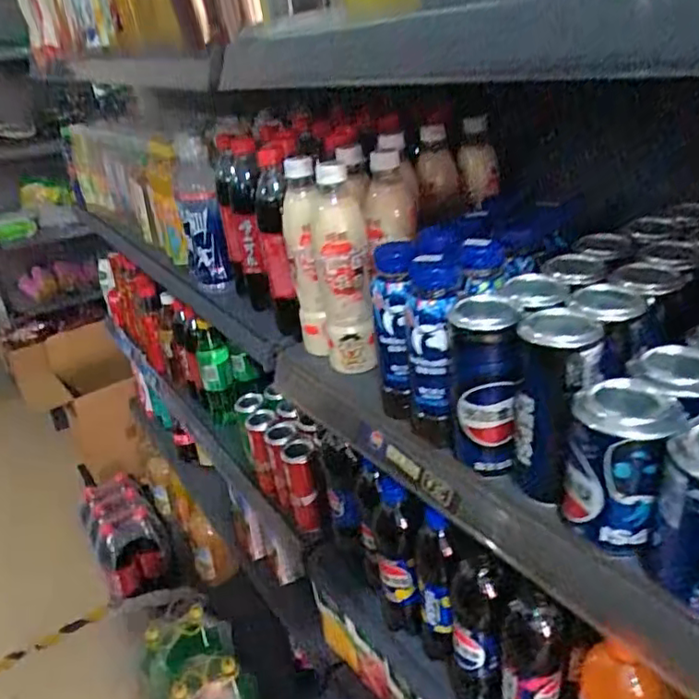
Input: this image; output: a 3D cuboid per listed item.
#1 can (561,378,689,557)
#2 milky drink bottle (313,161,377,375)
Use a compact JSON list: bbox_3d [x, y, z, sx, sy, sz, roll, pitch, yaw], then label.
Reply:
[{"bbox_3d":[0.181,0.076,0.405,0.060,0.101,0.060,-4,28,2],"label":"can"},{"bbox_3d":[-0.007,-0.083,0.648,0.051,0.222,0.064,-7,28,-3],"label":"milky drink bottle"}]

